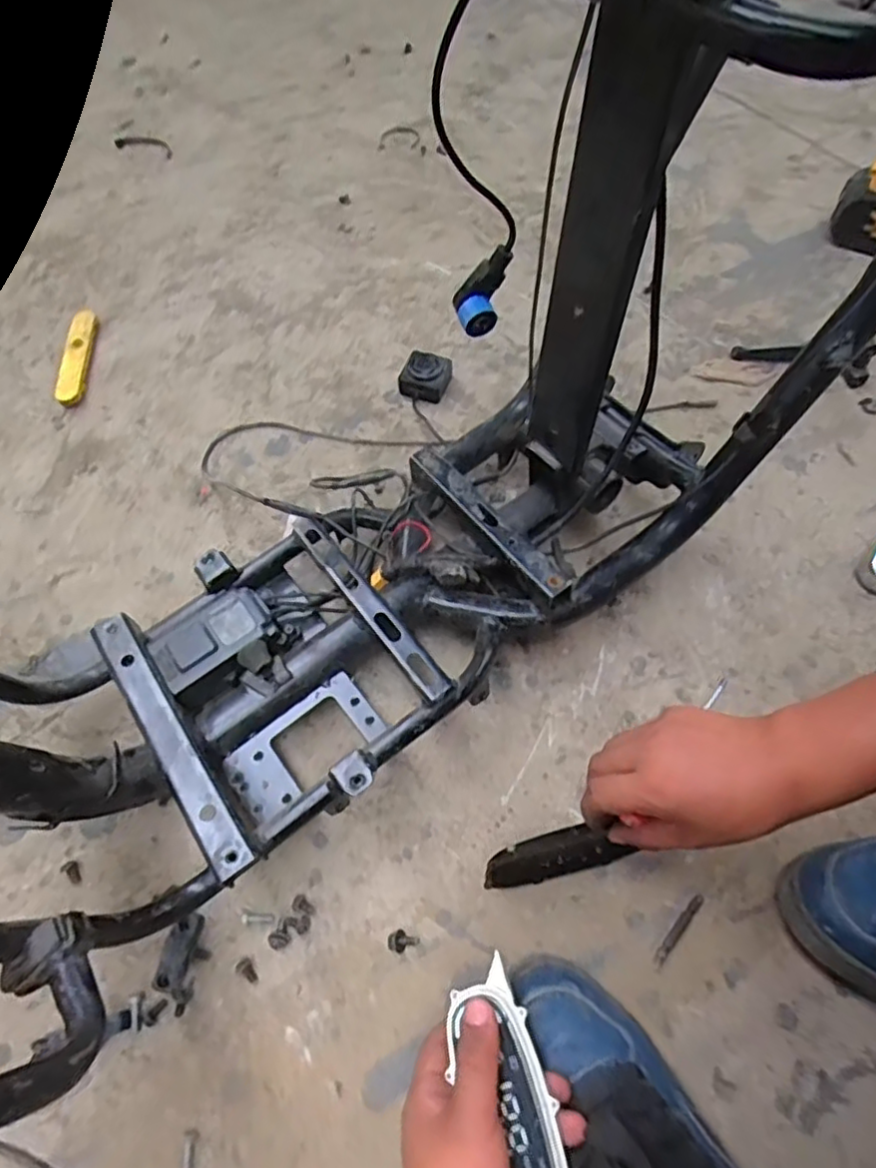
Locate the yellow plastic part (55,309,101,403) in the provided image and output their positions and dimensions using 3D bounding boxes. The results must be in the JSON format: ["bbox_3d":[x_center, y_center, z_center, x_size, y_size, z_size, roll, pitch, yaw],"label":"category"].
[{"bbox_3d":[-0.414,-0.261,0.744,0.028,0.013,0.149,-6,62,-3],"label":"yellow plastic part"}]

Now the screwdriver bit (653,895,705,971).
[{"bbox_3d":[0.173,0.249,0.468,0.008,0.004,0.060,38,68,18],"label":"screwdriver bit"}]

